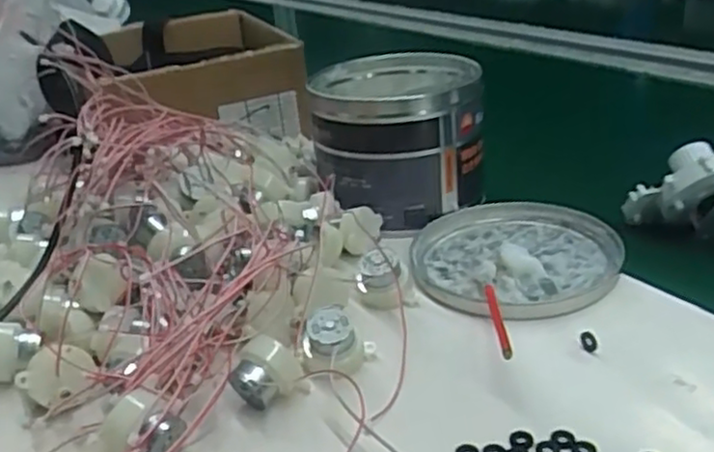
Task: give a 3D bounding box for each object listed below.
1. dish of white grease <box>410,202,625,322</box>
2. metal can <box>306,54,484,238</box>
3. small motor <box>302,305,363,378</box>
[{"bbox_3d":[0.102,0.018,0.457,0.127,0.012,0.136,-5,25,2],"label":"dish of white grease"},{"bbox_3d":[0.031,-0.063,0.538,0.117,0.101,0.128,-4,25,4],"label":"metal can"},{"bbox_3d":[-0.014,0.063,0.363,0.026,0.031,0.022,-22,30,-31],"label":"small motor"}]

